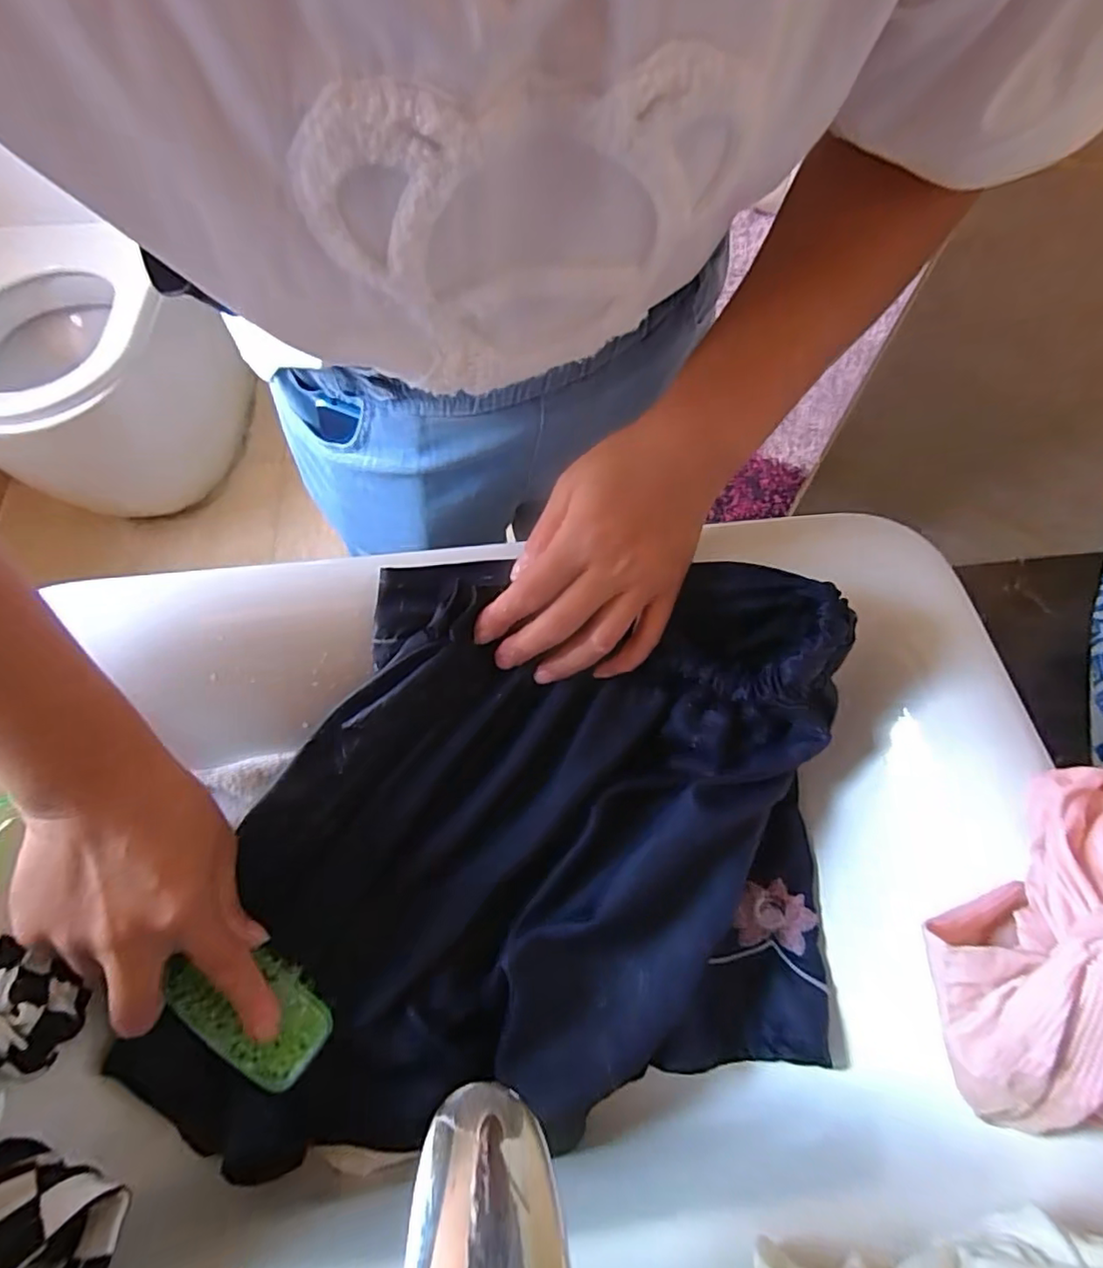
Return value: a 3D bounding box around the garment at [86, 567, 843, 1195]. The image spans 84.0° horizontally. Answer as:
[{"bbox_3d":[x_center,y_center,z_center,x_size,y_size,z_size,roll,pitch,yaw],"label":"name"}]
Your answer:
[{"bbox_3d":[-0.021,0.108,0.314,0.325,0.115,0.258,-2,63,-1],"label":"garment"}]

